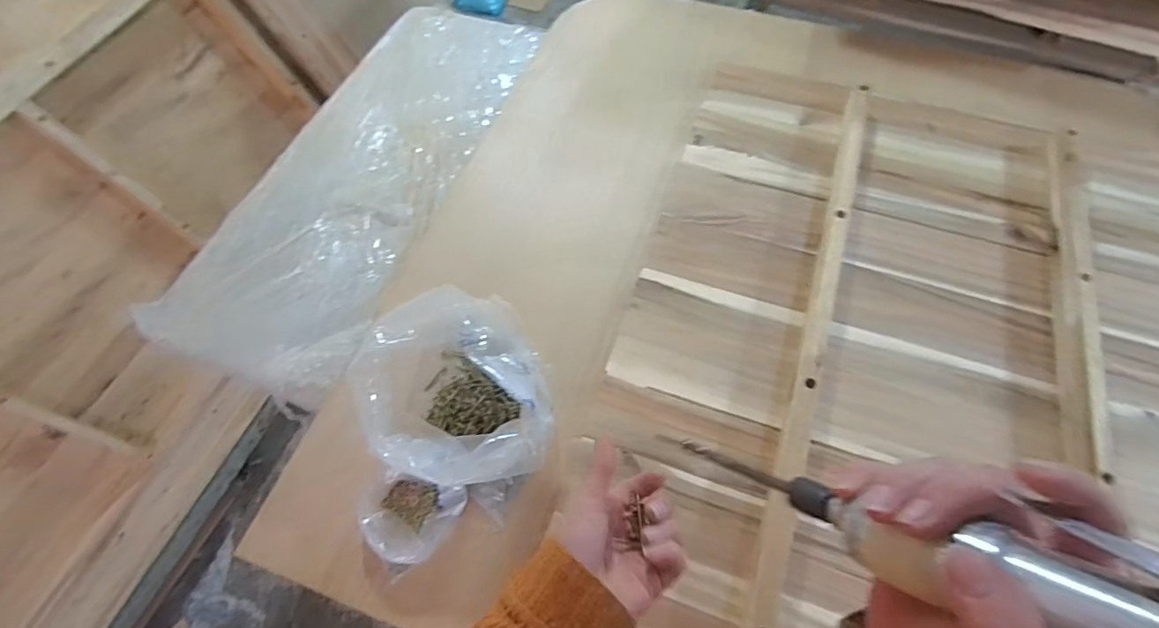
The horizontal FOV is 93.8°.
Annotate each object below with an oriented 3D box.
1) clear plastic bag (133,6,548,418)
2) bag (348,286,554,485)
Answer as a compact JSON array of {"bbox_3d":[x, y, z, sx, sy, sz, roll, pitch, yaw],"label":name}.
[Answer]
[{"bbox_3d":[-0.345,-0.251,0.892,0.321,0.040,0.785,16,64,10],"label":"clear plastic bag"},{"bbox_3d":[-0.119,0.086,0.569,0.185,0.128,0.180,2,62,3],"label":"bag"}]

